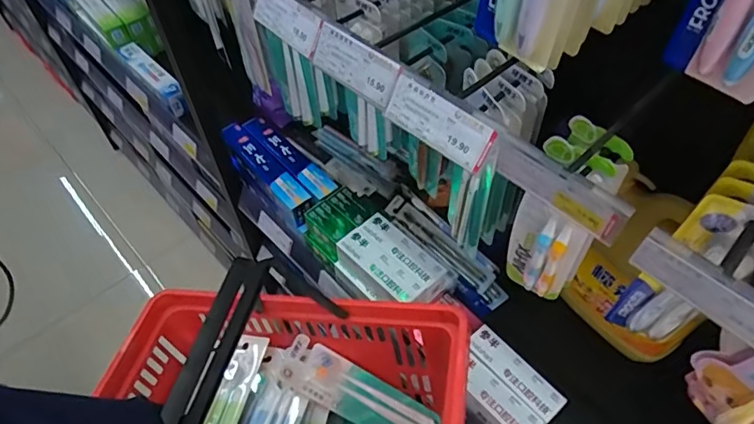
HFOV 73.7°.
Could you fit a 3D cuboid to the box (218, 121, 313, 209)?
[{"bbox_3d":[-0.193,-0.077,0.861,0.040,0.033,0.222,-34,60,-22],"label":"box"}]

